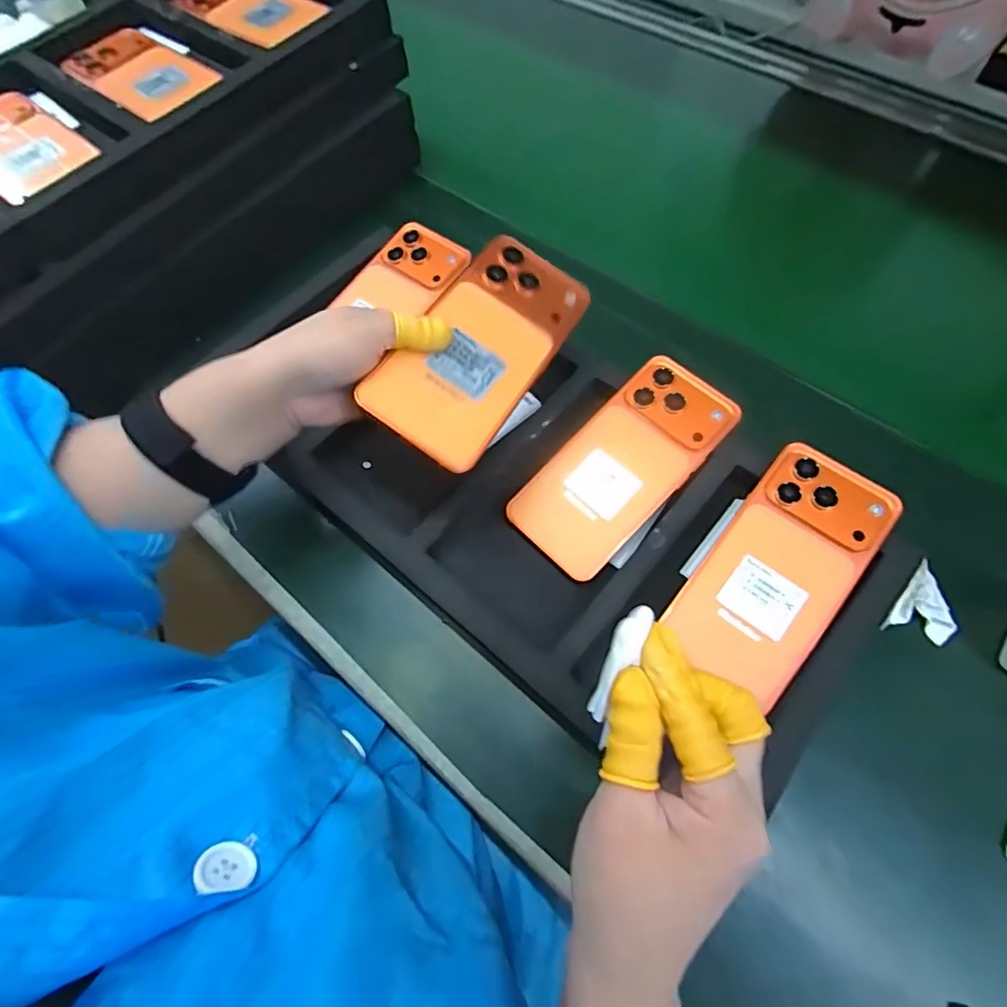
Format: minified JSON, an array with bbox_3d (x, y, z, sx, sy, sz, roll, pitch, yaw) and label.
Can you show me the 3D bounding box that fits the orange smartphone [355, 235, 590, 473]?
[{"bbox_3d":[-0.010,-0.097,0.313,0.074,0.007,0.160,34,67,0],"label":"orange smartphone"}]

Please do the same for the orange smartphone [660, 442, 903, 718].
[{"bbox_3d":[0.169,0.038,0.317,0.074,0.007,0.151,37,82,16],"label":"orange smartphone"}]

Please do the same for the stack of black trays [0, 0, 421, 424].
[{"bbox_3d":[-0.319,-0.288,0.453,0.255,0.121,0.470,38,70,18],"label":"stack of black trays"}]

